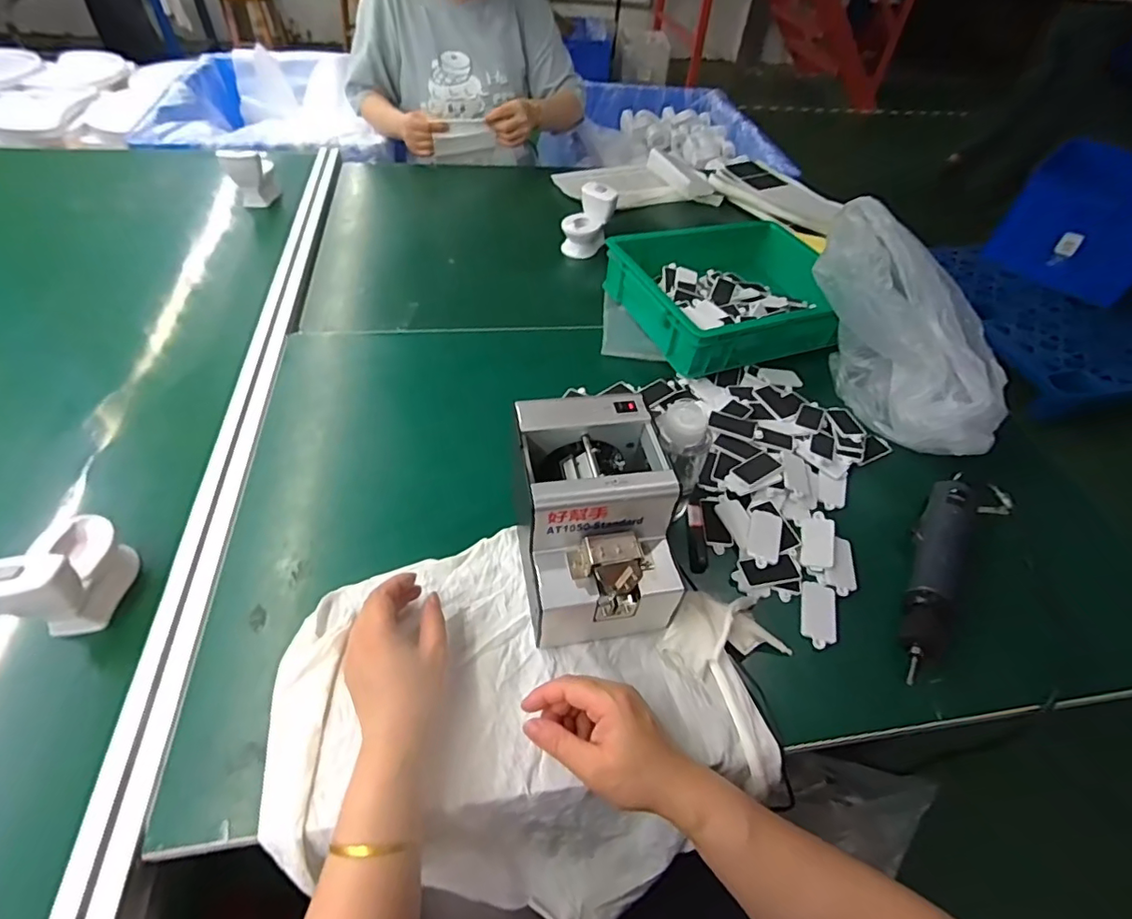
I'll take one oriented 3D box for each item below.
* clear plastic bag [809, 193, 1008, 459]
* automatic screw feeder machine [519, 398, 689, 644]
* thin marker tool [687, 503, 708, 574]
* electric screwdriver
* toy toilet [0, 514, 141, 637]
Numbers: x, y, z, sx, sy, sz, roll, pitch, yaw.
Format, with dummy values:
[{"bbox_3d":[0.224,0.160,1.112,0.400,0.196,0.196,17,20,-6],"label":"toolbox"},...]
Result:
[{"bbox_3d":[0.425,-0.155,0.671,0.128,0.200,0.293,-22,54,-23],"label":"clear plastic bag"},{"bbox_3d":[0.025,0.055,0.503,0.122,0.145,0.172,-7,50,-11],"label":"automatic screw feeder machine"},{"bbox_3d":[0.142,0.081,0.584,0.018,0.012,0.085,6,48,0],"label":"thin marker tool"},{"bbox_3d":[0.384,0.109,0.560,0.045,0.040,0.263,29,52,19],"label":"electric screwdriver"},{"bbox_3d":[-0.430,0.093,0.461,0.060,0.093,0.109,1,49,-5],"label":"toy toilet"}]

